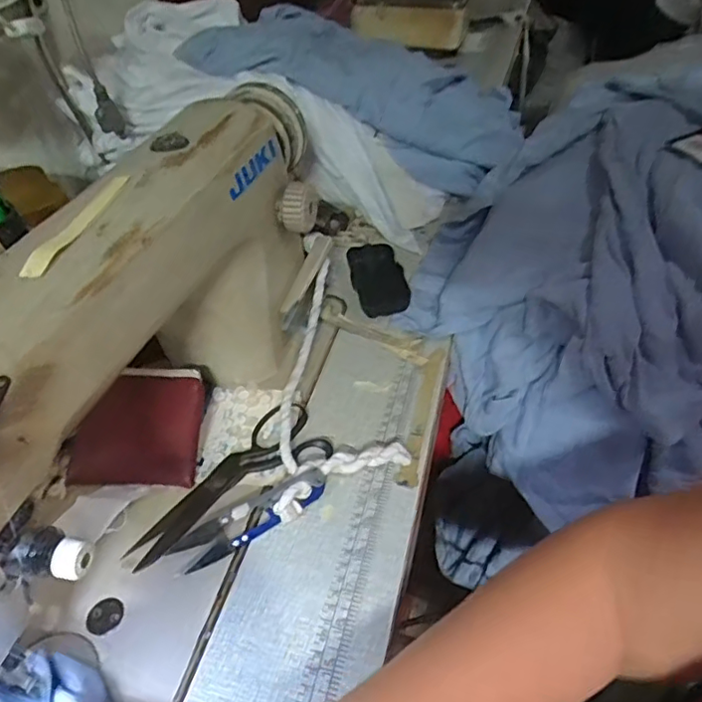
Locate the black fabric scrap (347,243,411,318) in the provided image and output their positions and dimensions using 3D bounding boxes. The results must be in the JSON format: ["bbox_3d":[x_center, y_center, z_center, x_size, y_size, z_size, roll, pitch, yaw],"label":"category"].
[{"bbox_3d":[0.028,-0.079,0.632,0.053,0.024,0.119,-9,42,-2],"label":"black fabric scrap"}]

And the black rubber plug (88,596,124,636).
[{"bbox_3d":[-0.165,0.177,0.396,0.024,0.004,0.022,-4,42,4],"label":"black rubber plug"}]

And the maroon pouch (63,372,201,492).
[{"bbox_3d":[-0.174,0.060,0.475,0.100,0.012,0.092,0,75,2],"label":"maroon pouch"}]

